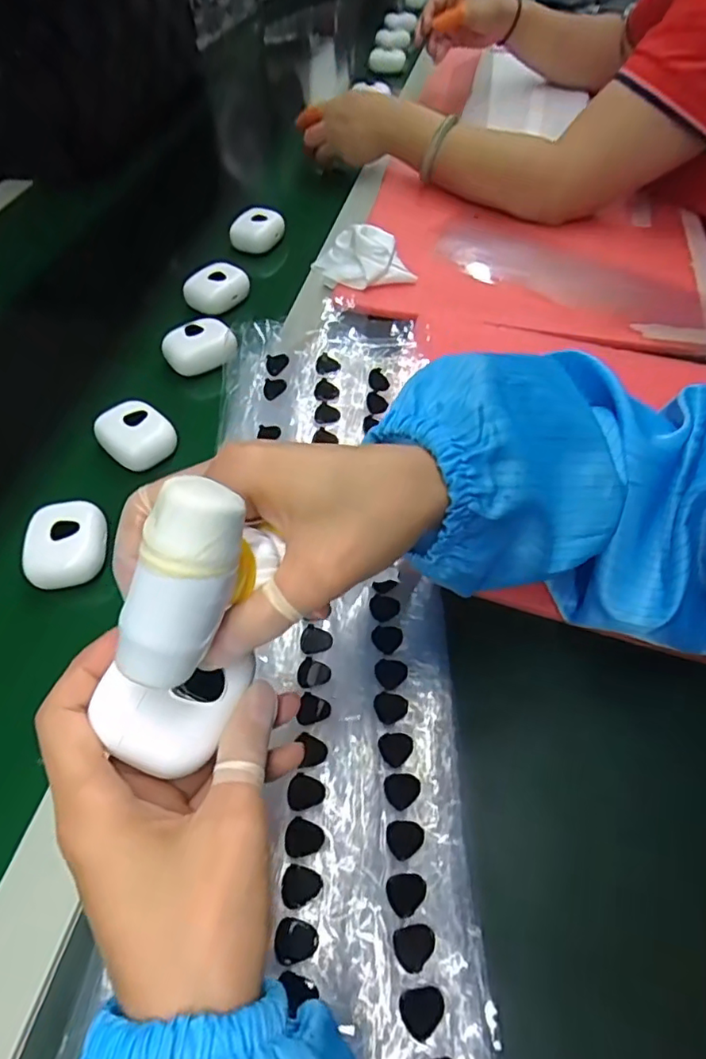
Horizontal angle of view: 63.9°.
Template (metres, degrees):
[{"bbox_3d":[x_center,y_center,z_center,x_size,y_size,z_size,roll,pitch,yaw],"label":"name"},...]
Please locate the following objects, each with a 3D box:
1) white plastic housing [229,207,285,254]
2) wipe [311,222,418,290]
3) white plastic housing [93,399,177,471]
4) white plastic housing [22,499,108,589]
[{"bbox_3d":[-0.098,-0.308,0.583,0.056,0.029,0.038,-9,54,-5],"label":"white plastic housing"},{"bbox_3d":[0.009,-0.260,0.527,0.094,0.033,0.069,-1,54,1],"label":"wipe"},{"bbox_3d":[-0.162,-0.071,0.420,0.046,0.024,0.048,-34,60,-21],"label":"white plastic housing"},{"bbox_3d":[-0.183,0.008,0.362,0.045,0.021,0.053,-9,54,-5],"label":"white plastic housing"}]

